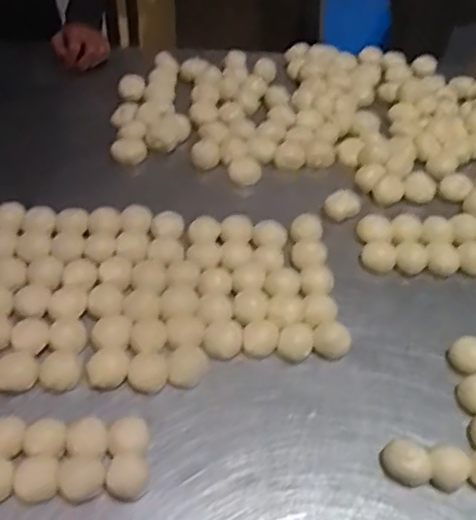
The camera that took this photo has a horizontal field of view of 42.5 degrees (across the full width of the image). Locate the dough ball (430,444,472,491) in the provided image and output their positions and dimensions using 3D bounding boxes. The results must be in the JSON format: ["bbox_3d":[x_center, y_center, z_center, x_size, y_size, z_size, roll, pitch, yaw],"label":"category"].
[{"bbox_3d":[0.217,0.213,0.627,0.037,0.027,0.038,2,49,-1],"label":"dough ball"}]

